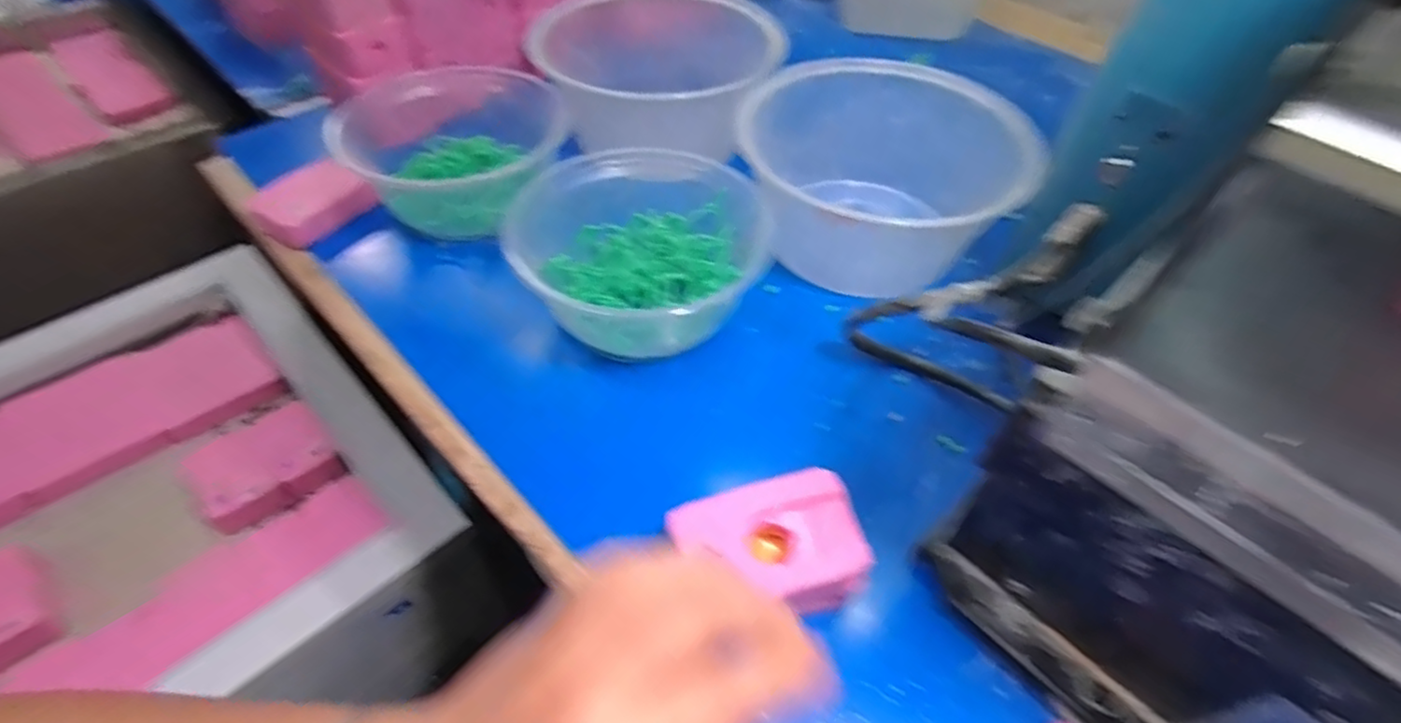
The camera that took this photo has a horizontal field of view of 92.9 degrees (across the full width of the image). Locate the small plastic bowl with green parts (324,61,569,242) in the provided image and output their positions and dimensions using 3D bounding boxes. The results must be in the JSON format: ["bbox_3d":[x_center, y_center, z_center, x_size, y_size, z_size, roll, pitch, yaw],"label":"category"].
[{"bbox_3d":[-0.157,-0.140,0.427,0.123,0.058,0.121,1,50,-1],"label":"small plastic bowl with green parts"}]

